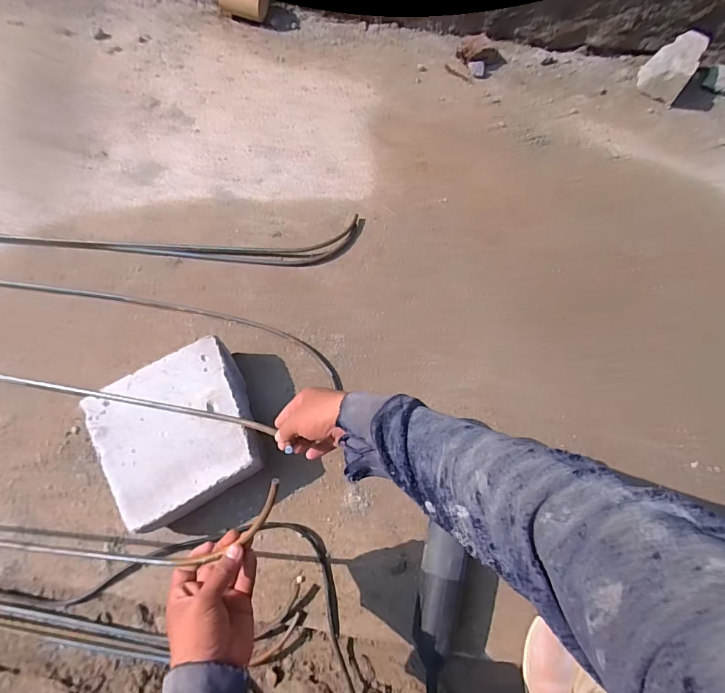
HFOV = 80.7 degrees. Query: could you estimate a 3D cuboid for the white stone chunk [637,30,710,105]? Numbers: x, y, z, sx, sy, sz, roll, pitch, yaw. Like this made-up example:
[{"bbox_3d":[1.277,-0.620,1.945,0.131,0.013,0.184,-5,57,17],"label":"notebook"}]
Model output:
[{"bbox_3d":[0.619,-0.564,0.863,0.086,0.089,0.096,28,72,7],"label":"white stone chunk"}]

